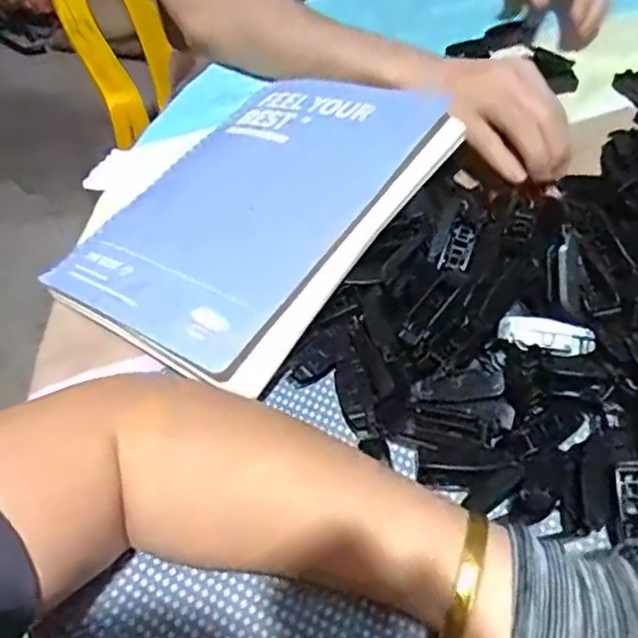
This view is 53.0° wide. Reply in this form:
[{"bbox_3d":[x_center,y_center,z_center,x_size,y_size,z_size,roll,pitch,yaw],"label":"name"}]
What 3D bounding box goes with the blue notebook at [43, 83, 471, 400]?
[{"bbox_3d":[-0.046,-0.072,0.414,0.174,0.025,0.236,23,60,30],"label":"blue notebook"}]

